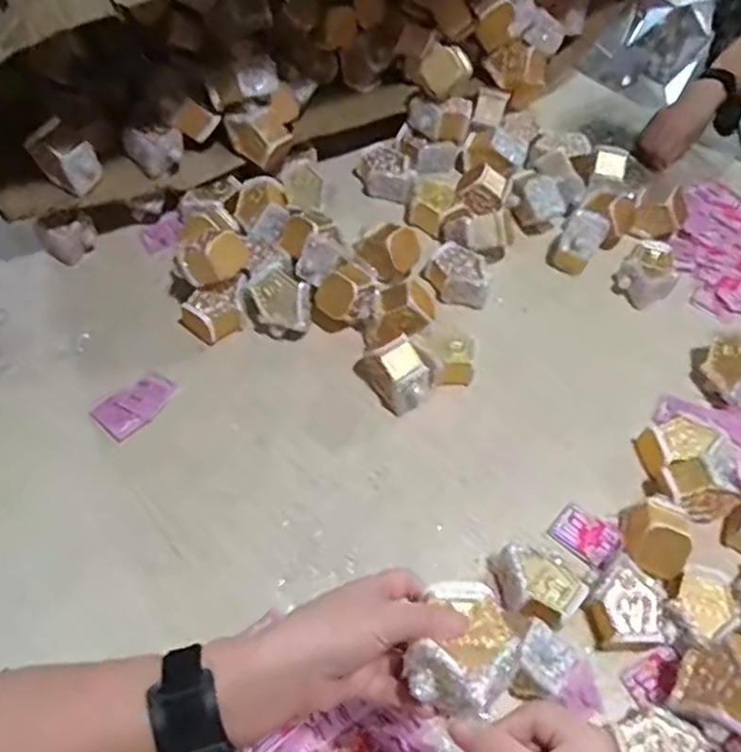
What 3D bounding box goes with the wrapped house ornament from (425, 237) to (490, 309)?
[{"bbox_3d":[0.112,-0.131,0.907,0.084,0.038,0.070,14,57,6],"label":"wrapped house ornament"}]

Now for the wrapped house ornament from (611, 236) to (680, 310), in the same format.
[{"bbox_3d":[0.361,-0.135,0.925,0.071,0.045,0.080,36,62,19],"label":"wrapped house ornament"}]

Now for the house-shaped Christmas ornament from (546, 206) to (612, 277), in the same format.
[{"bbox_3d":[0.273,-0.181,0.935,0.064,0.082,0.063,29,60,15],"label":"house-shaped Christmas ornament"}]

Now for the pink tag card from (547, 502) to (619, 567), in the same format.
[{"bbox_3d":[0.225,0.168,0.743,0.066,0.009,0.048,35,61,26],"label":"pink tag card"}]

